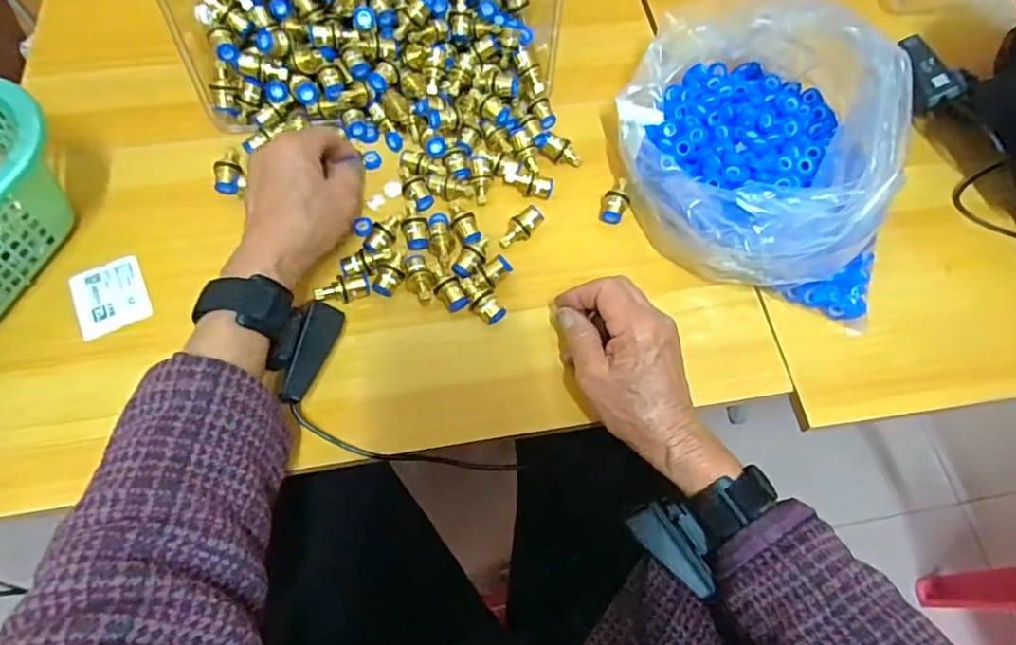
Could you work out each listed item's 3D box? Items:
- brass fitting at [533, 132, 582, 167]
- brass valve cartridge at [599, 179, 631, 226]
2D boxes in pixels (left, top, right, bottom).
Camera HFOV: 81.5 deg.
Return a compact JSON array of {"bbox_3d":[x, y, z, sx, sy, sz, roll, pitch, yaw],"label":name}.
[{"bbox_3d":[0.045,-0.150,0.511,0.044,0.018,0.015,28,66,-10],"label":"brass fitting"},{"bbox_3d":[0.090,-0.101,0.496,0.022,0.021,0.038,17,66,6],"label":"brass valve cartridge"}]

